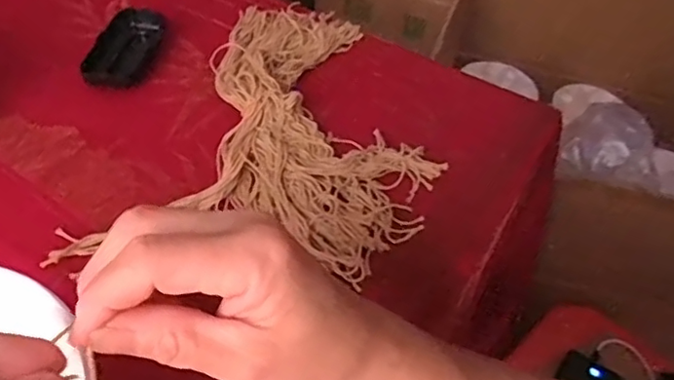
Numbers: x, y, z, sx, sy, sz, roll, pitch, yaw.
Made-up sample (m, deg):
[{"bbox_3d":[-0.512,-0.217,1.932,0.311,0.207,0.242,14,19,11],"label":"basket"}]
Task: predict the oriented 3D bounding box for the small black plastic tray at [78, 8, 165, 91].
[{"bbox_3d":[-0.208,-0.146,0.581,0.043,0.028,0.112,9,48,3],"label":"small black plastic tray"}]

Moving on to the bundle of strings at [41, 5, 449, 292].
[{"bbox_3d":[-0.032,-0.057,0.518,0.246,0.033,0.355,17,49,10],"label":"bundle of strings"}]

